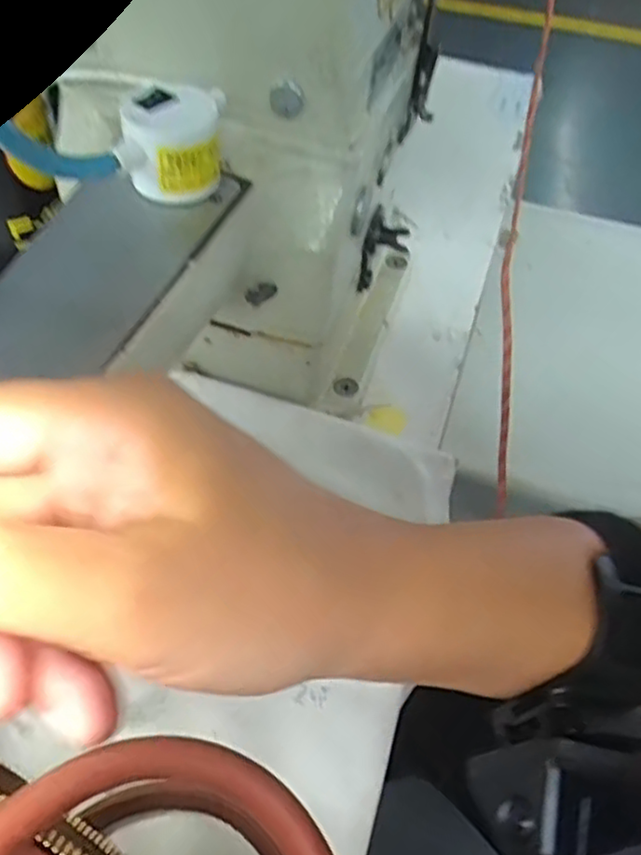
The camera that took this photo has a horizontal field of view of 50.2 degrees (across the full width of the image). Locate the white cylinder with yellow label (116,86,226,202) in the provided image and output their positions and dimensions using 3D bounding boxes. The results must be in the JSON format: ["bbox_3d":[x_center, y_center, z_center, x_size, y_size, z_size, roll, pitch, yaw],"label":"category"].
[{"bbox_3d":[-0.057,-0.109,0.267,0.037,0.039,0.033,1,54,-3],"label":"white cylinder with yellow label"}]

